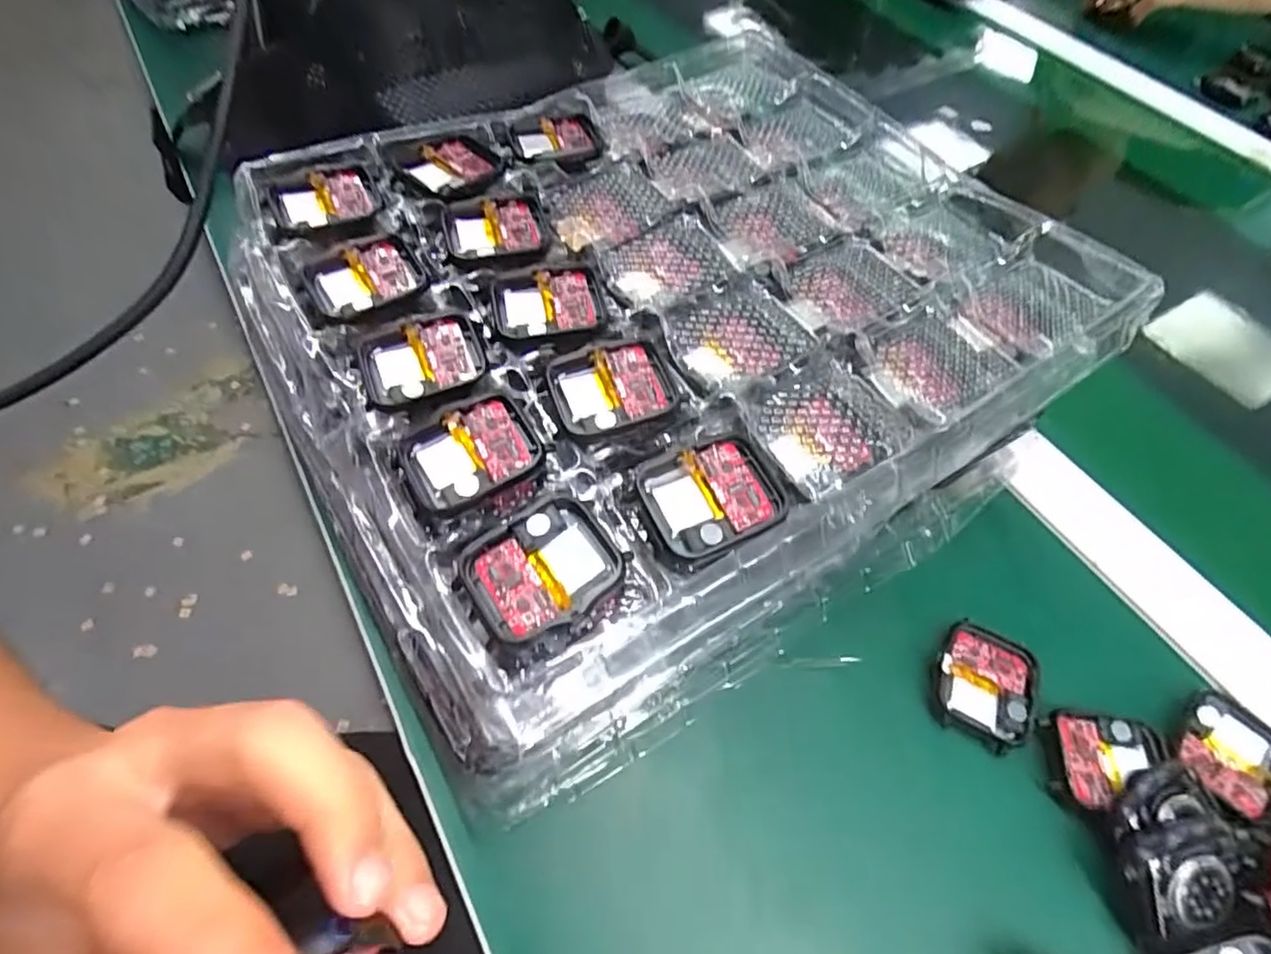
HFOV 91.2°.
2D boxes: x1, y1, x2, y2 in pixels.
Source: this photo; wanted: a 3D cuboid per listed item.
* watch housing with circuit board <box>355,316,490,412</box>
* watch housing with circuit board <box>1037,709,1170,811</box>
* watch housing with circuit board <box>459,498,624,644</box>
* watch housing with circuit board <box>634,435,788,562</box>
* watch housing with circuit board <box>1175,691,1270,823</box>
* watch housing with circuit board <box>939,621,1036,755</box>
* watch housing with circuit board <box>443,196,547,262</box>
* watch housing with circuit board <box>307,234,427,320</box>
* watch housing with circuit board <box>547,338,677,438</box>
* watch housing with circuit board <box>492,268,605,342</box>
[{"bbox_3d":[-0.078,-0.042,0.228,0.043,0.006,0.036,-20,60,-16],"label":"watch housing with circuit board"},{"bbox_3d":[0.180,0.107,0.236,0.044,0.007,0.034,6,57,0],"label":"watch housing with circuit board"},{"bbox_3d":[-0.027,0.028,0.187,0.043,0.007,0.039,-28,63,-20],"label":"watch housing with circuit board"},{"bbox_3d":[0.025,0.006,0.202,0.042,0.007,0.037,-19,60,-16],"label":"watch housing with circuit board"},{"bbox_3d":[0.233,0.108,0.240,0.041,0.004,0.041,36,62,18],"label":"watch housing with circuit board"},{"bbox_3d":[0.142,0.084,0.252,0.038,0.005,0.045,23,58,11],"label":"watch housing with circuit board"},{"bbox_3d":[-0.060,-0.105,0.263,0.041,0.005,0.034,-6,57,-8],"label":"watch housing with circuit board"},{"bbox_3d":[-0.107,-0.079,0.247,0.041,0.006,0.033,-21,61,-17],"label":"watch housing with circuit board"},{"bbox_3d":[-0.008,-0.032,0.224,0.042,0.007,0.035,-18,60,-15],"label":"watch housing with circuit board"},{"bbox_3d":[-0.034,-0.067,0.245,0.042,0.009,0.036,-13,59,-12],"label":"watch housing with circuit board"}]

